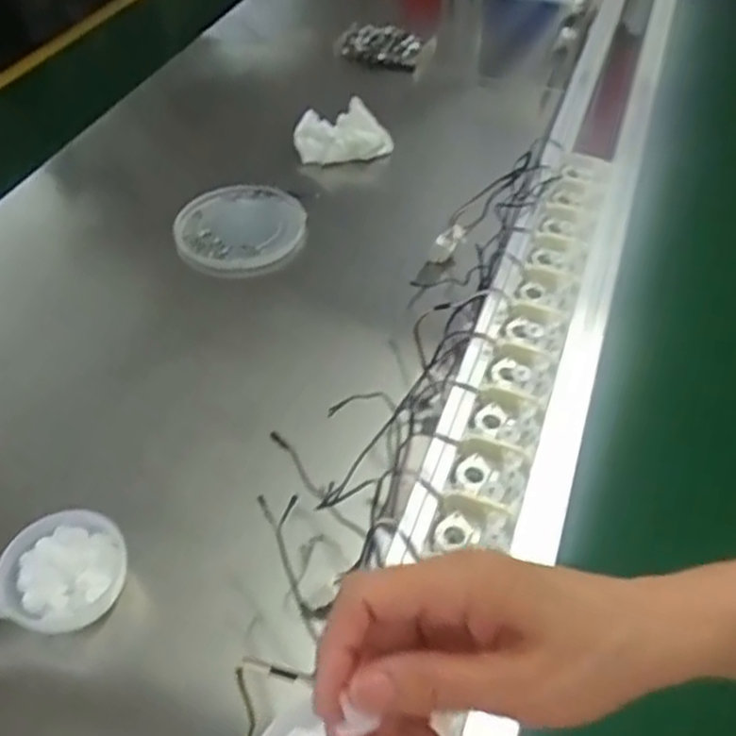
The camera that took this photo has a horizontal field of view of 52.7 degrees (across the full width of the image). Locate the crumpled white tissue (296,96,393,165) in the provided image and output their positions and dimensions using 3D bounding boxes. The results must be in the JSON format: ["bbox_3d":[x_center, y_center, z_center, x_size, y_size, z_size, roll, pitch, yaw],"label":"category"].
[{"bbox_3d":[-0.039,-0.350,1.102,0.139,0.039,0.106,-8,46,-7],"label":"crumpled white tissue"}]

